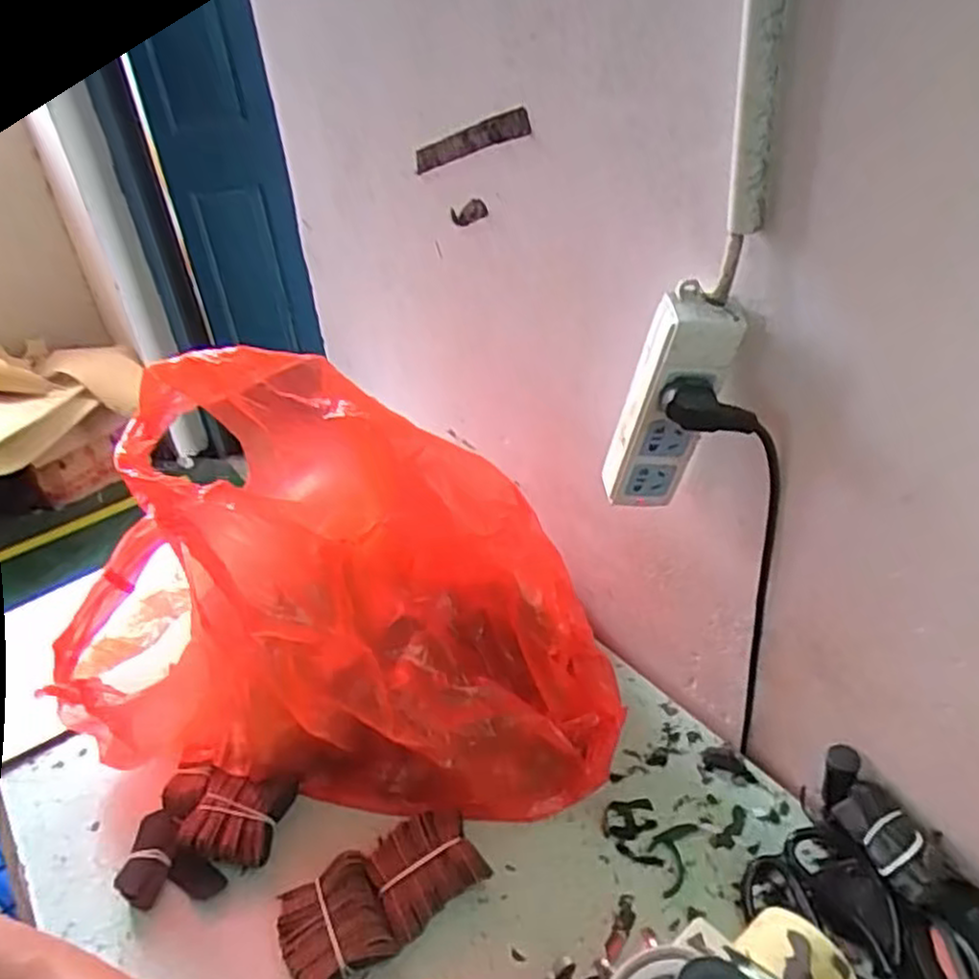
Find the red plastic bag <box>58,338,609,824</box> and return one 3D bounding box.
[{"bbox_3d":[-0.124,0.087,0.657,0.425,0.337,0.234,-4,36,4],"label":"red plastic bag"}]

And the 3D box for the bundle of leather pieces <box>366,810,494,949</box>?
[{"bbox_3d":[-0.050,0.295,0.598,0.089,0.038,0.072,-27,40,-26],"label":"bundle of leather pieces"}]

